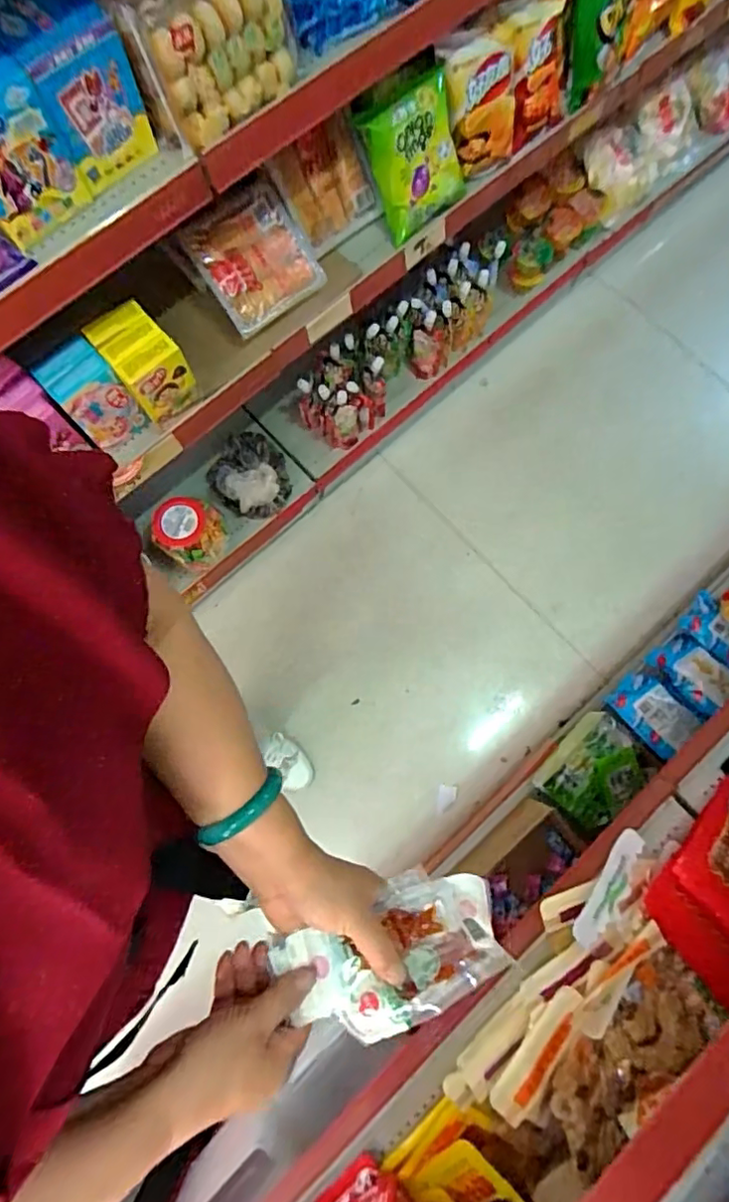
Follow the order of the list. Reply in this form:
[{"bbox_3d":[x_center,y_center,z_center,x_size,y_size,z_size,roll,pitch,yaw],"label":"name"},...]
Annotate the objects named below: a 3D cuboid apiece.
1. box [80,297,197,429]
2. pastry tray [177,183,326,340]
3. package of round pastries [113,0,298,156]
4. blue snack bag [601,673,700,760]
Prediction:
[{"bbox_3d":[-0.314,-0.339,0.814,0.085,0.112,0.108,-42,80,-8],"label":"box"},{"bbox_3d":[-0.166,-0.519,0.861,0.162,0.033,0.166,-34,113,6],"label":"pastry tray"},{"bbox_3d":[-0.160,-0.589,0.607,0.185,0.121,0.069,-30,79,-6],"label":"package of round pastries"},{"bbox_3d":[0.552,0.207,1.098,0.121,0.062,0.132,-39,80,-8],"label":"blue snack bag"}]

